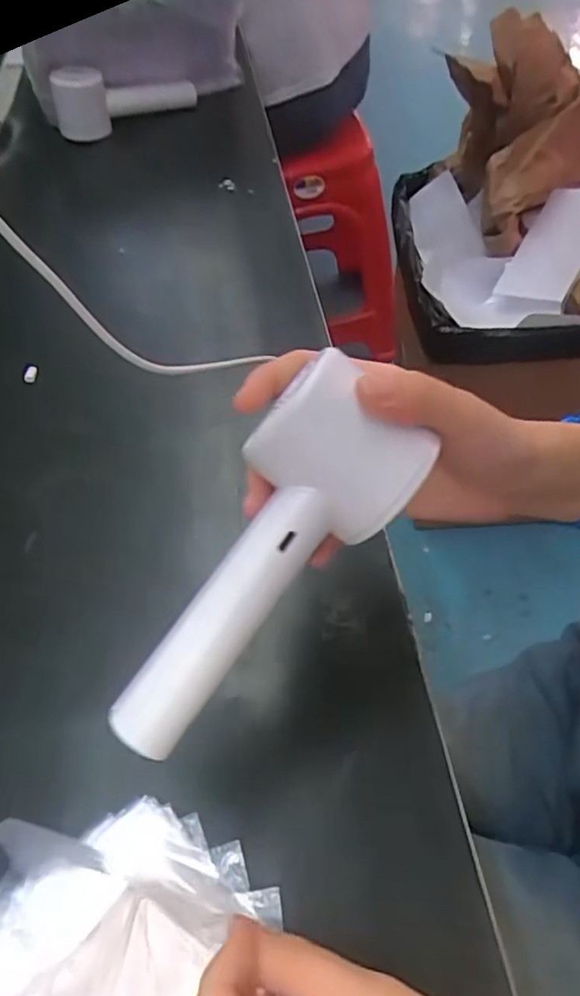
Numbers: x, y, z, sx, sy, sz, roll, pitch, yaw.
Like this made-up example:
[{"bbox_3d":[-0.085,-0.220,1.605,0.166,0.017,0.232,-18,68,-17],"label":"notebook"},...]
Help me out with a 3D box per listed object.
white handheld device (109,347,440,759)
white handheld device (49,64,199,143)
[{"bbox_3d":[-0.011,0.024,0.222,0.051,0.035,0.153,34,87,24],"label":"white handheld device"},{"bbox_3d":[-0.192,-0.469,0.712,0.160,0.064,0.062,-22,53,-12],"label":"white handheld device"}]

